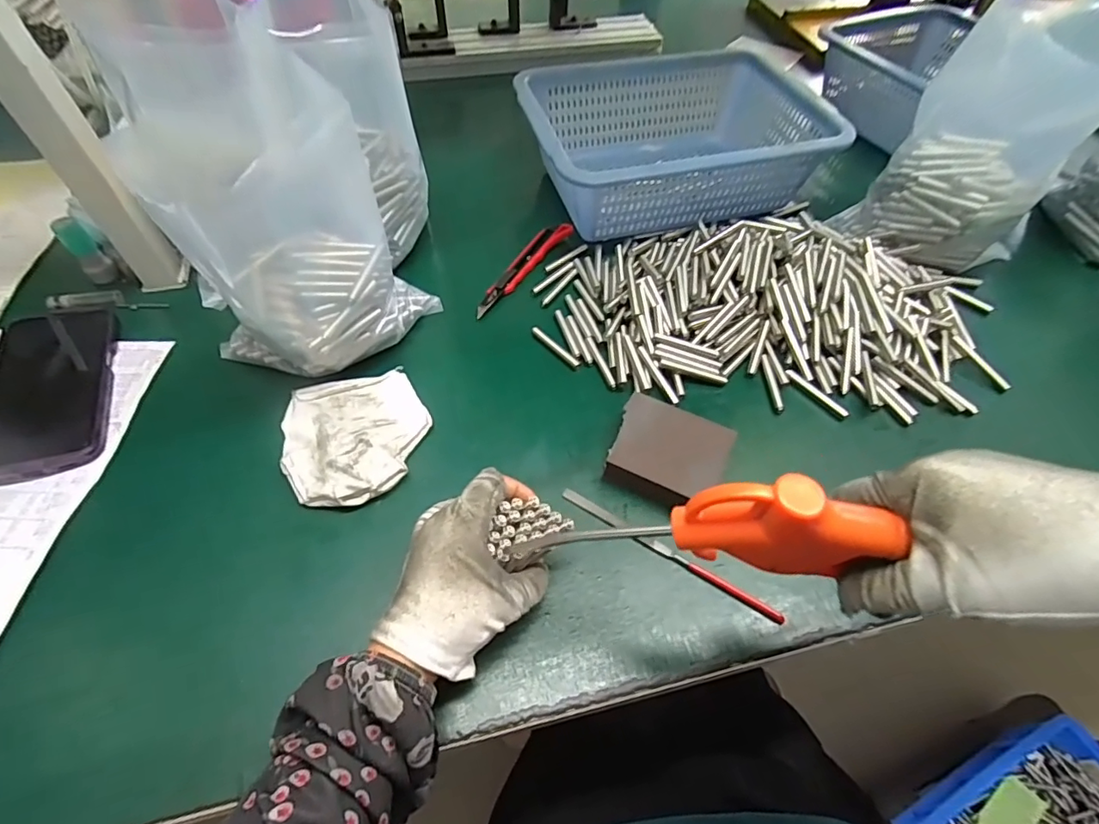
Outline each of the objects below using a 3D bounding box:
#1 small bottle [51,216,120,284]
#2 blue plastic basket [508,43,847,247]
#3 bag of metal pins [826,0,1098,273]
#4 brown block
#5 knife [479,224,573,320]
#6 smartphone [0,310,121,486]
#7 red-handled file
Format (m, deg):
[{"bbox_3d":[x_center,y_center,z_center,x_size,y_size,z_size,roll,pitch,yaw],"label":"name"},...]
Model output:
[{"bbox_3d":[-0.427,-0.148,0.488,0.019,0.058,0.022,35,60,24],"label":"small bottle"},{"bbox_3d":[0.126,-0.291,0.588,0.297,0.111,0.221,-11,53,-8],"label":"blue plastic basket"},{"bbox_3d":[0.387,-0.248,0.475,0.138,0.166,0.117,30,58,21],"label":"bag of metal pins"},{"bbox_3d":[0.085,0.030,0.383,0.077,0.031,0.070,22,55,16],"label":"brown block"},{"bbox_3d":[-0.027,-0.144,0.522,0.026,0.013,0.148,29,57,21],"label":"knife"},{"bbox_3d":[-0.392,-0.021,0.415,0.079,0.015,0.170,-18,54,-13],"label":"smartphone"},{"bbox_3d":[0.077,0.092,0.353,0.159,0.004,0.008,27,57,20],"label":"red-handled file"}]

